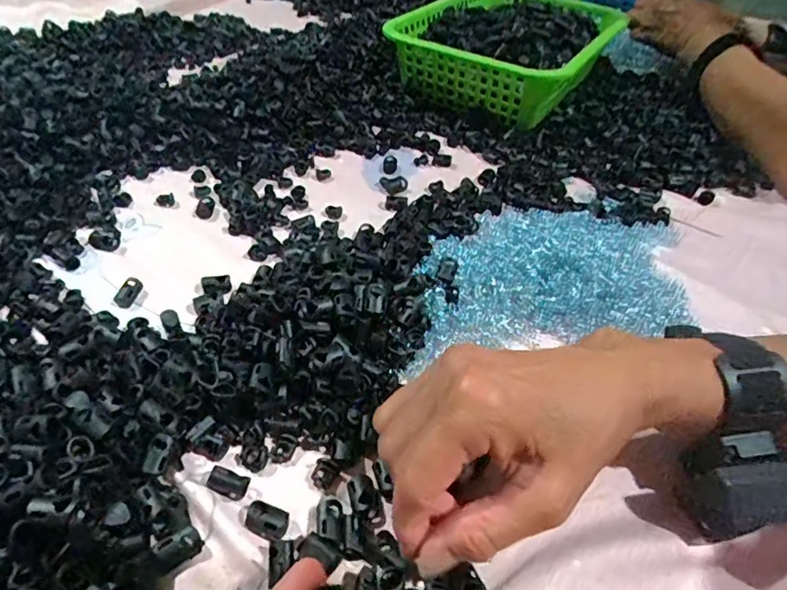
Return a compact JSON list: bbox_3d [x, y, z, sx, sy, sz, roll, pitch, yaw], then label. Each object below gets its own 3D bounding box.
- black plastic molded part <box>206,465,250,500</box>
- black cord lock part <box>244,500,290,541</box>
[{"bbox_3d":[-0.083,0.095,0.268,0.020,0.010,0.012,20,44,13],"label":"black plastic molded part"},{"bbox_3d":[-0.061,0.109,0.258,0.022,0.009,0.014,21,44,15],"label":"black cord lock part"}]

